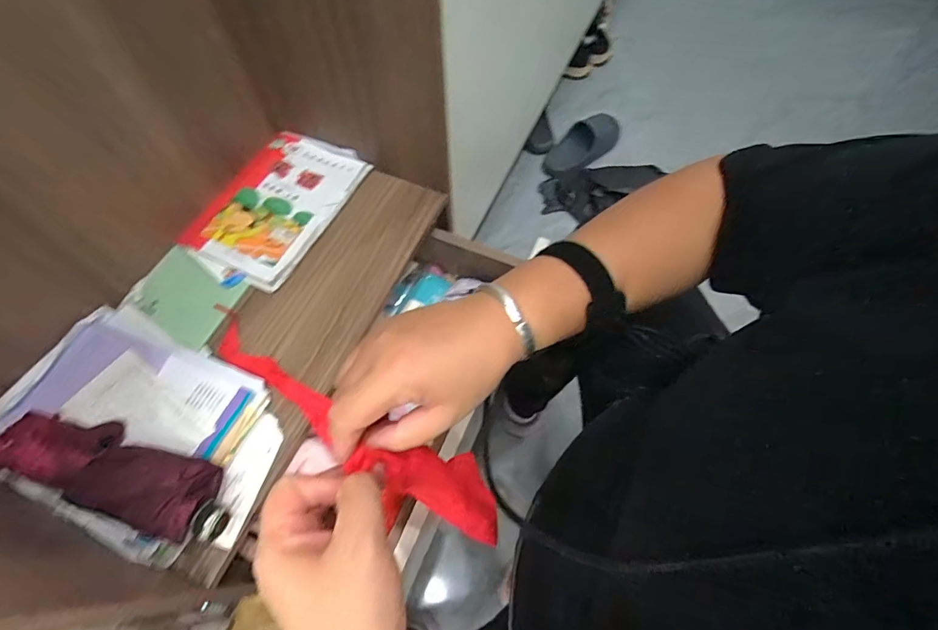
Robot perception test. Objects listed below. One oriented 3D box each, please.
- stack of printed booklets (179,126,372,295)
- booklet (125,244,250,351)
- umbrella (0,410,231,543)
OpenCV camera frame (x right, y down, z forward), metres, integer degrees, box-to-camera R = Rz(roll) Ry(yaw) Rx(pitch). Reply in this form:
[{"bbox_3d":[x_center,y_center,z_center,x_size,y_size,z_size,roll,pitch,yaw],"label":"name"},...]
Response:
[{"bbox_3d":[-0.304,-0.180,0.721,0.200,0.026,0.263,27,67,14],"label":"stack of printed booklets"},{"bbox_3d":[-0.402,-0.028,0.651,0.150,0.012,0.107,27,67,14],"label":"booklet"},{"bbox_3d":[-0.366,0.164,0.477,0.241,0.052,0.075,17,63,9],"label":"umbrella"}]

